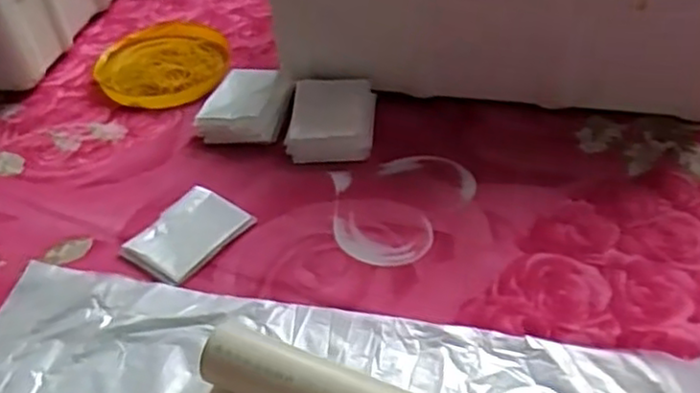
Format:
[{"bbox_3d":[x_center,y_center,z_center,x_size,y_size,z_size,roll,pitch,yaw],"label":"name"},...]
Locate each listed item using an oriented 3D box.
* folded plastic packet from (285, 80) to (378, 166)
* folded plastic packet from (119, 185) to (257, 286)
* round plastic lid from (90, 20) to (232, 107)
[{"bbox_3d":[-0.016,-0.070,0.615,0.073,0.033,0.091,2,45,7],"label":"folded plastic packet"},{"bbox_3d":[-0.126,0.027,0.538,0.066,0.008,0.088,26,52,27],"label":"folded plastic packet"},{"bbox_3d":[-0.187,-0.138,0.704,0.128,0.012,0.135,-2,45,2],"label":"round plastic lid"}]

